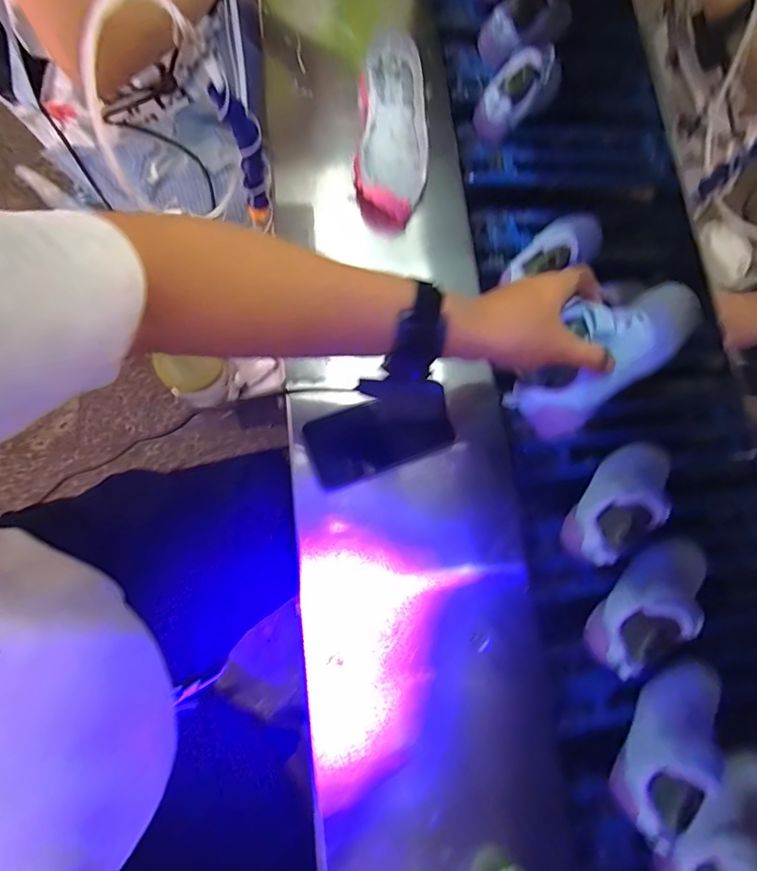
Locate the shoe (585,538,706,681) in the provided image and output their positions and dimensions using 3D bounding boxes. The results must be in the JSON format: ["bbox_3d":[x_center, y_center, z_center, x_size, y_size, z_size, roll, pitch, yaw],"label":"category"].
[{"bbox_3d":[0.311,0.184,0.514,0.185,0.074,0.070,-43,80,-12],"label":"shoe"}]

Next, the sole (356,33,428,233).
[{"bbox_3d":[0.019,-0.397,0.596,0.089,0.065,0.277,2,74,-1],"label":"sole"}]

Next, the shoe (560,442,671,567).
[{"bbox_3d":[0.285,0.073,0.533,0.070,0.076,0.178,39,77,9],"label":"shoe"}]

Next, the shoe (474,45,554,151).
[{"bbox_3d":[0.181,-0.468,0.630,0.061,0.064,0.122,39,97,9],"label":"shoe"}]

